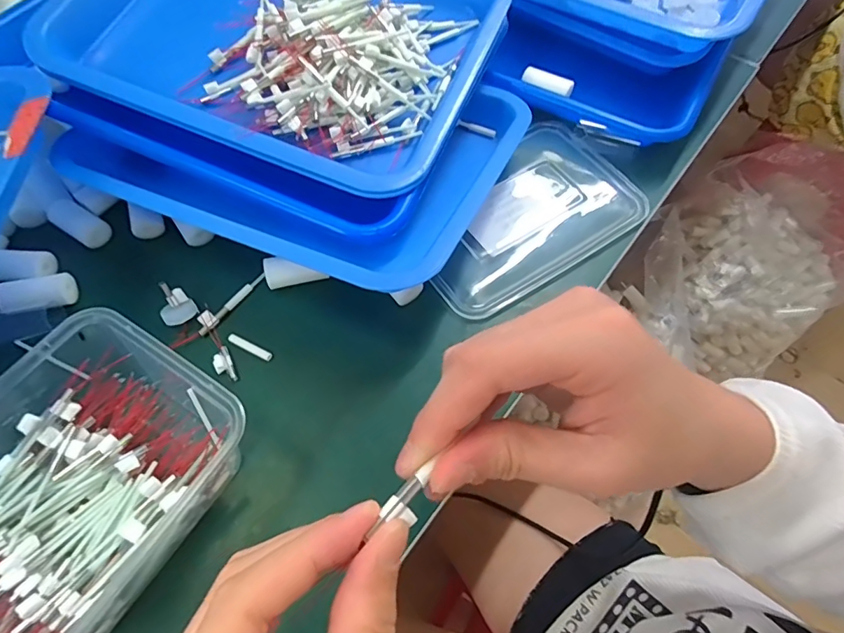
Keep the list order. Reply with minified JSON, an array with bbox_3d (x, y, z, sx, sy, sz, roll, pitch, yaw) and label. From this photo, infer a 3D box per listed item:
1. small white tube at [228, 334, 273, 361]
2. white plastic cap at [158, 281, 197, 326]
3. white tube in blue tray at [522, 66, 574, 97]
[{"bbox_3d":[-0.108,0.019,0.307,0.031,0.004,0.006,25,65,13],"label":"small white tube"},{"bbox_3d":[-0.157,-0.007,0.308,0.019,0.020,0.020,0,62,0],"label":"white plastic cap"},{"bbox_3d":[0.104,-0.194,0.402,0.043,0.007,0.012,25,65,13],"label":"white tube in blue tray"}]

